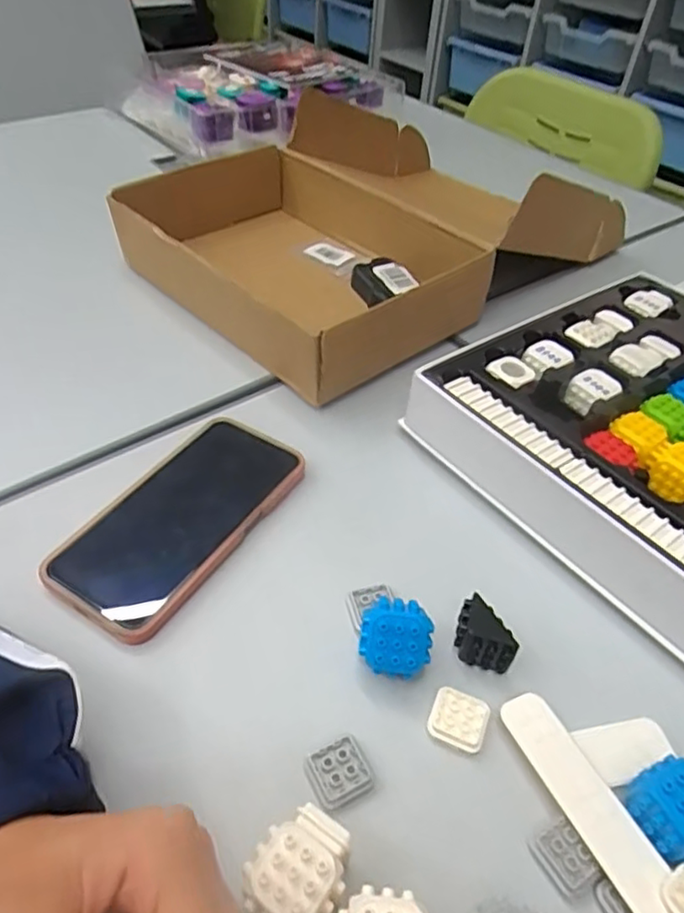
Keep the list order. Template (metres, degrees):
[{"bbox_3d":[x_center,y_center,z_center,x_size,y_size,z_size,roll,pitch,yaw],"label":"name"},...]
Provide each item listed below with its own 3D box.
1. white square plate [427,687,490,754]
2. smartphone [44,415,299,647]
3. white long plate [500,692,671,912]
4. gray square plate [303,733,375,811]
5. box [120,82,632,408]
[{"bbox_3d":[0.060,0.134,0.319,0.028,0.005,0.027,21,47,15],"label":"white square plate"},{"bbox_3d":[-0.103,0.037,0.403,0.084,0.015,0.168,26,49,19],"label":"smartphone"},{"bbox_3d":[0.113,0.158,0.288,0.026,0.008,0.103,-16,49,-20],"label":"white long plate"},{"bbox_3d":[-0.001,0.150,0.298,0.028,0.005,0.027,-18,50,-21],"label":"gray square plate"},{"bbox_3d":[0.042,-0.261,0.647,0.483,0.116,0.336,-30,55,-30],"label":"box"}]

